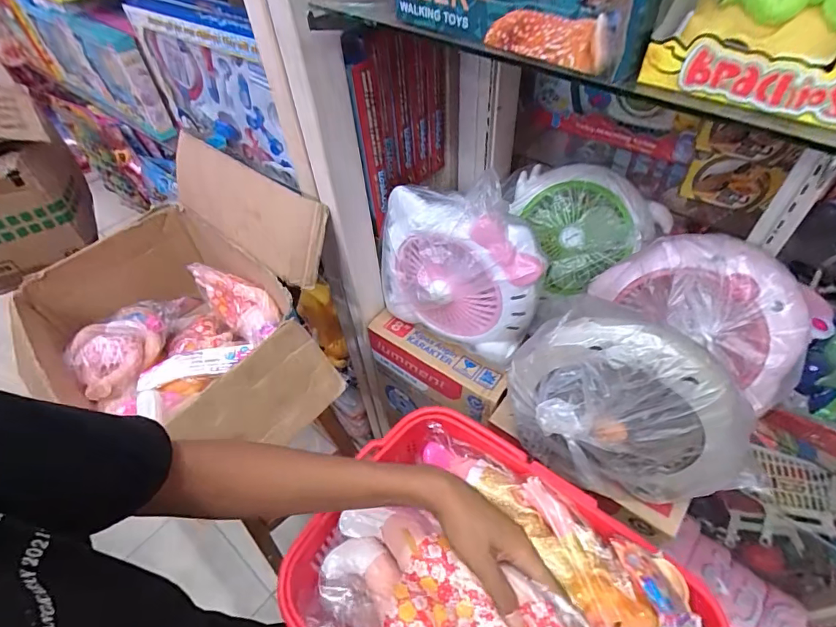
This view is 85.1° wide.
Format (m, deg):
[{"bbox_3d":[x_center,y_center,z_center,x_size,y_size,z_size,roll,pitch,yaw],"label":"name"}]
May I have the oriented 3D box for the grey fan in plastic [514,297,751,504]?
[{"bbox_3d":[0.240,0.120,0.536,0.266,0.246,0.116,29,56,25],"label":"grey fan in plastic"}]

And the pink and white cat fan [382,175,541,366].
[{"bbox_3d":[0.054,-0.069,0.679,0.248,0.267,0.095,17,52,17],"label":"pink and white cat fan"}]

